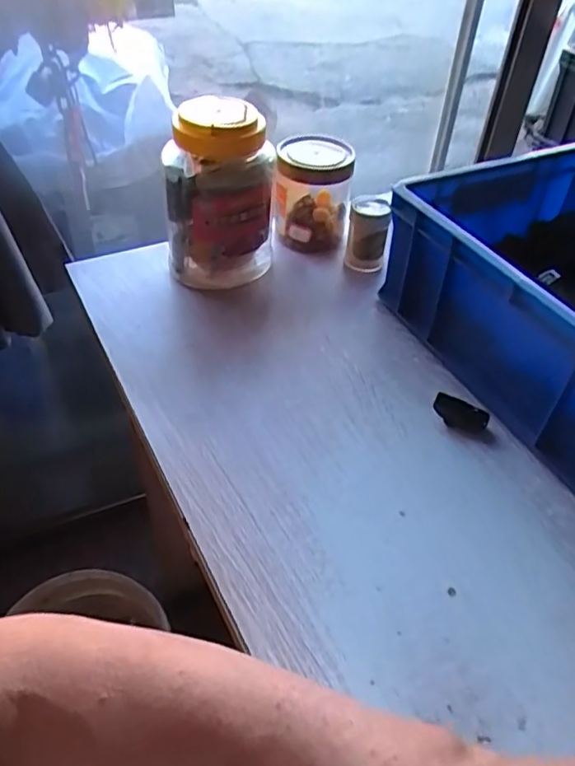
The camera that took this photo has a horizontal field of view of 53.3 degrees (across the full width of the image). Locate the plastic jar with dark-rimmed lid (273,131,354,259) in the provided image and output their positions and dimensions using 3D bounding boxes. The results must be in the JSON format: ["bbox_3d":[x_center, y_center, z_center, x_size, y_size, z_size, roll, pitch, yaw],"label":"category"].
[{"bbox_3d":[0.029,-0.214,0.663,0.086,0.110,0.091,2,45,-2],"label":"plastic jar with dark-rimmed lid"}]

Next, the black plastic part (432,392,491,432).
[{"bbox_3d":[0.147,0.027,0.490,0.046,0.017,0.019,26,54,7],"label":"black plastic part"}]

